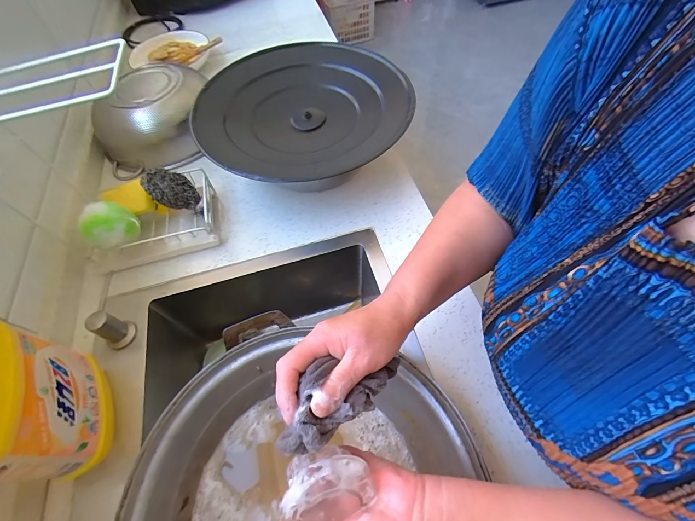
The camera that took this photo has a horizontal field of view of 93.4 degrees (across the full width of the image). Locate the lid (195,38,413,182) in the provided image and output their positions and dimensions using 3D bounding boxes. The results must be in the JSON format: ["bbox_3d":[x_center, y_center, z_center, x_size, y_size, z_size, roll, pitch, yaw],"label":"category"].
[{"bbox_3d":[-0.090,-0.254,0.566,0.320,0.061,0.351,-2,58,3],"label":"lid"}]

